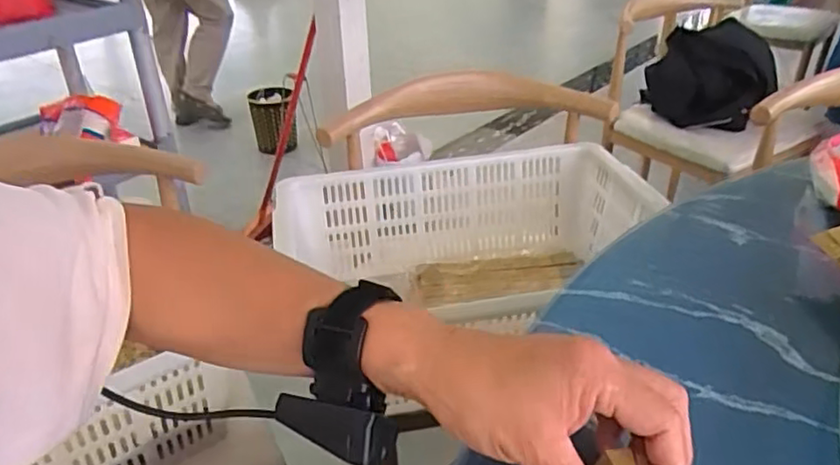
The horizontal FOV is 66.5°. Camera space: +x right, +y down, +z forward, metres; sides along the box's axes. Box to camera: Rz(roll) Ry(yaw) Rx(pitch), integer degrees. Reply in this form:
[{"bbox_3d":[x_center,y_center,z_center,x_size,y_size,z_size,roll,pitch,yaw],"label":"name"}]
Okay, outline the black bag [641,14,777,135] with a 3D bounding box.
[{"bbox_3d":[0.717,-0.377,1.598,0.157,0.211,0.287,-25,38,-34],"label":"black bag"}]

